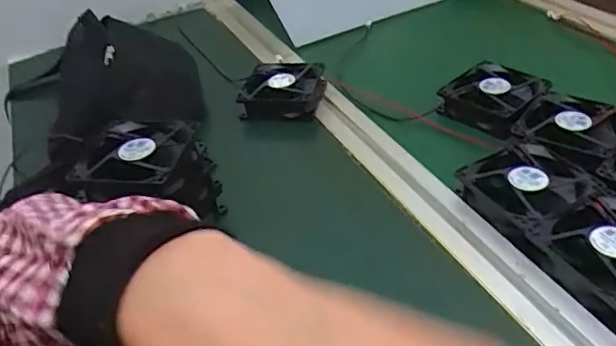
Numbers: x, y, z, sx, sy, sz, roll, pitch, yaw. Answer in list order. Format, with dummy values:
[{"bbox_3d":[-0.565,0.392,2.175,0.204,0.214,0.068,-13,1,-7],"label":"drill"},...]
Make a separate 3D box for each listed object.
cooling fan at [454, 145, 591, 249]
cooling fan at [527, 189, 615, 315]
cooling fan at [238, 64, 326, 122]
[{"bbox_3d":[0.177,0.012,0.433,0.090,0.023,0.091,-21,40,-17],"label":"cooling fan"},{"bbox_3d":[0.204,0.054,0.377,0.083,0.023,0.081,-23,40,-20],"label":"cooling fan"},{"bbox_3d":[-0.028,-0.091,0.600,0.085,0.027,0.079,0,38,9],"label":"cooling fan"}]

